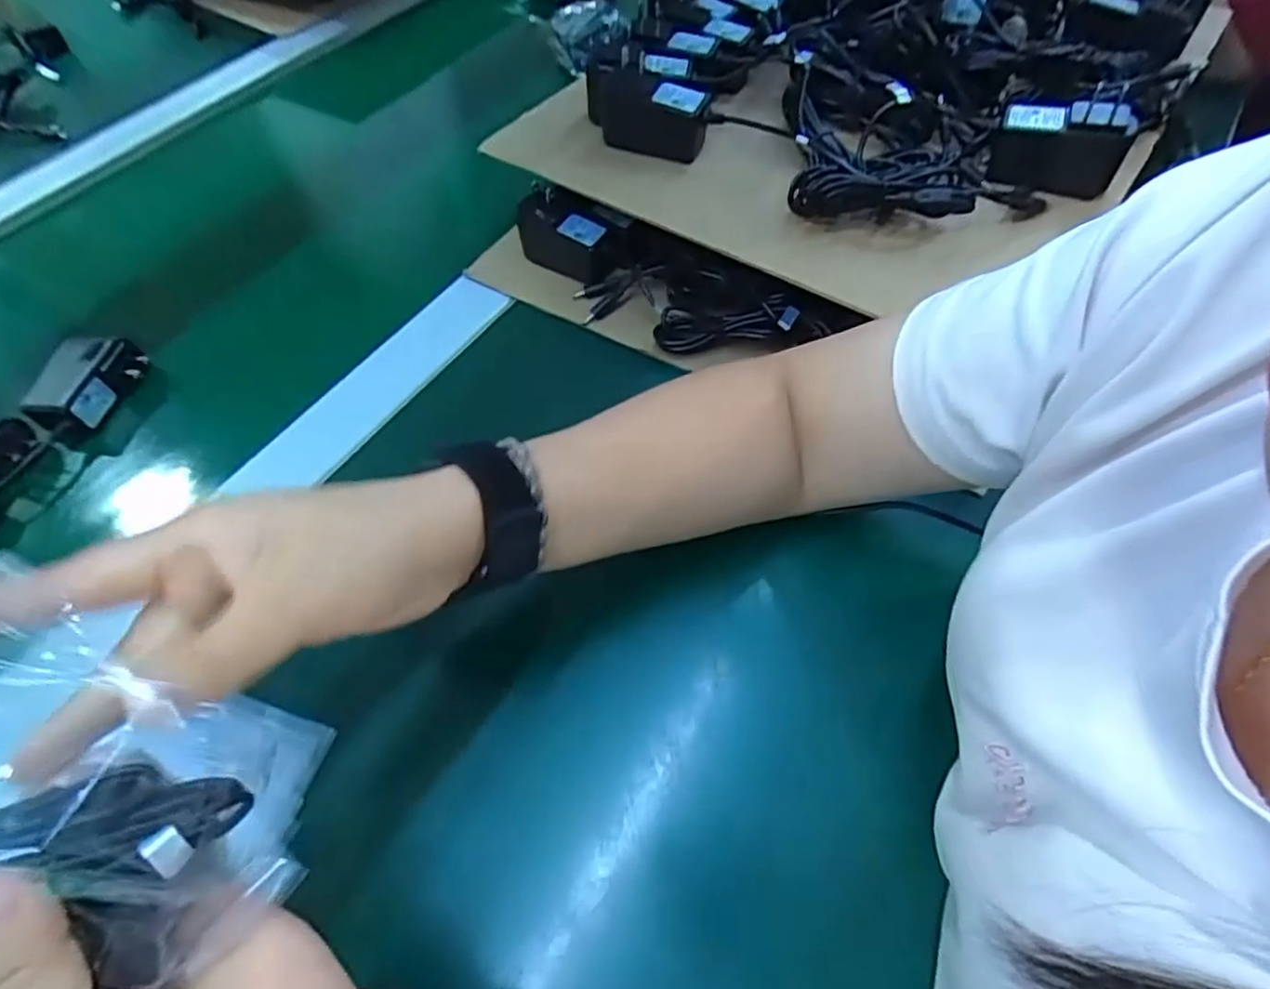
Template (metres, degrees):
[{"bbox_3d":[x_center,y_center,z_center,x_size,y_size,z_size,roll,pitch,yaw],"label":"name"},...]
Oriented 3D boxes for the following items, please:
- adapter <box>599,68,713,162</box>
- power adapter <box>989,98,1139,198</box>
[{"bbox_3d":[0.011,-0.261,0.460,0.084,0.039,0.032,22,60,16],"label":"adapter"},{"bbox_3d":[0.260,-0.213,0.412,0.072,0.044,0.032,21,60,15],"label":"power adapter"}]

